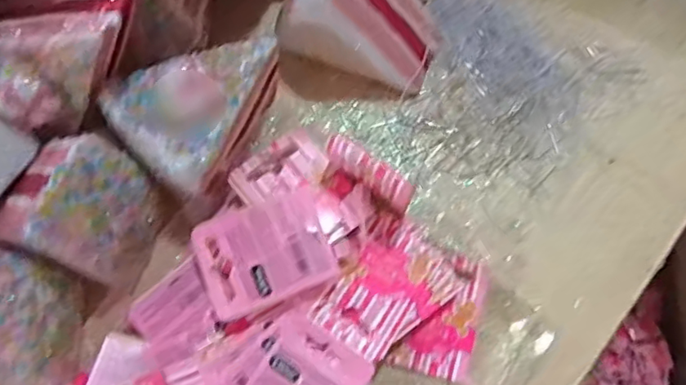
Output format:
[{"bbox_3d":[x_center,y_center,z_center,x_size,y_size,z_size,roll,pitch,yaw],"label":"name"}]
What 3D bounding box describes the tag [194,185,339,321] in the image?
[{"bbox_3d":[-0.036,0.027,0.259,0.058,0.007,0.045,-21,74,-10],"label":"tag"}]

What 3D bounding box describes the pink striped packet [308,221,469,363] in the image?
[{"bbox_3d":[0.021,0.046,0.269,0.066,0.004,0.042,-37,75,-14],"label":"pink striped packet"}]

